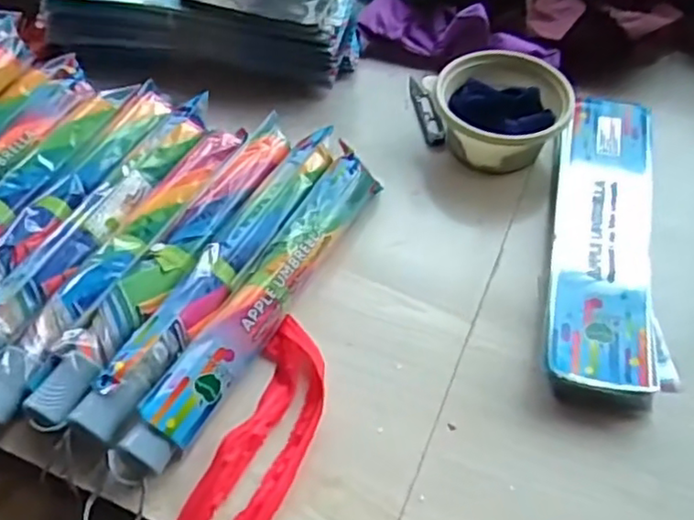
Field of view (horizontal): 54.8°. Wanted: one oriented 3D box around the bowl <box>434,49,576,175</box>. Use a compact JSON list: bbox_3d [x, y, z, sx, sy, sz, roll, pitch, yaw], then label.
[{"bbox_3d":[0.161,-0.156,0.697,0.130,0.077,0.130,1,50,-1],"label":"bowl"}]

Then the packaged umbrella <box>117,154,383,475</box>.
[{"bbox_3d":[-0.069,0.031,0.576,0.045,0.056,0.332,25,54,18],"label":"packaged umbrella"}]

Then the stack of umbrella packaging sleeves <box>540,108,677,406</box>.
[{"bbox_3d":[0.242,-0.022,0.623,0.105,0.048,0.349,10,51,7],"label":"stack of umbrella packaging sleeves"}]

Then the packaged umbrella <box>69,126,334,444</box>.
[{"bbox_3d":[-0.110,0.008,0.587,0.047,0.057,0.335,24,54,17],"label":"packaged umbrella"}]

